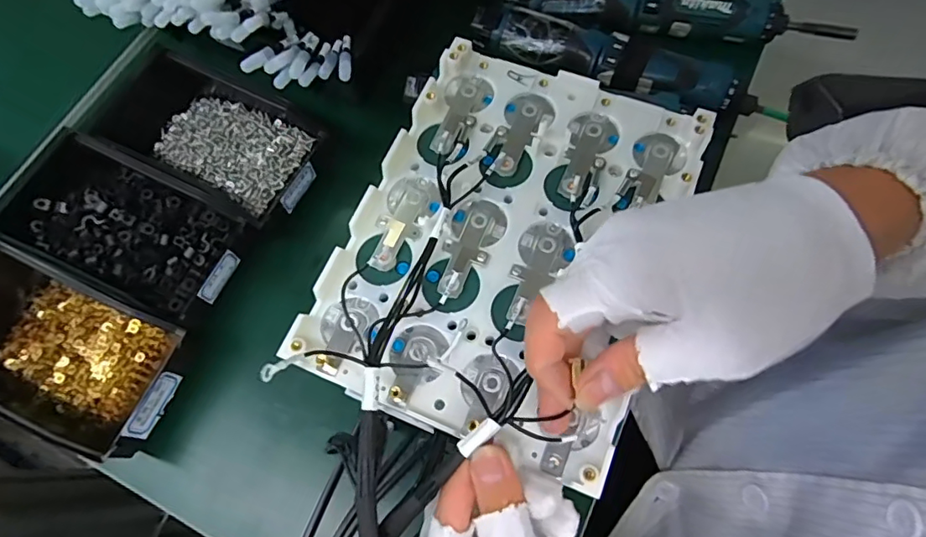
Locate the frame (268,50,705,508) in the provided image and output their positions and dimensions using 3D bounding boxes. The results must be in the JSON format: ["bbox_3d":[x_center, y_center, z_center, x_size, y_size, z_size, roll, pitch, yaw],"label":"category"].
[{"bbox_3d":[0.027,-0.022,0.300,0.171,0.027,0.231,21,69,11],"label":"frame"}]

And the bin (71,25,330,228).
[{"bbox_3d":[-0.228,-0.115,0.475,0.206,0.078,0.111,24,72,11],"label":"bin"}]

